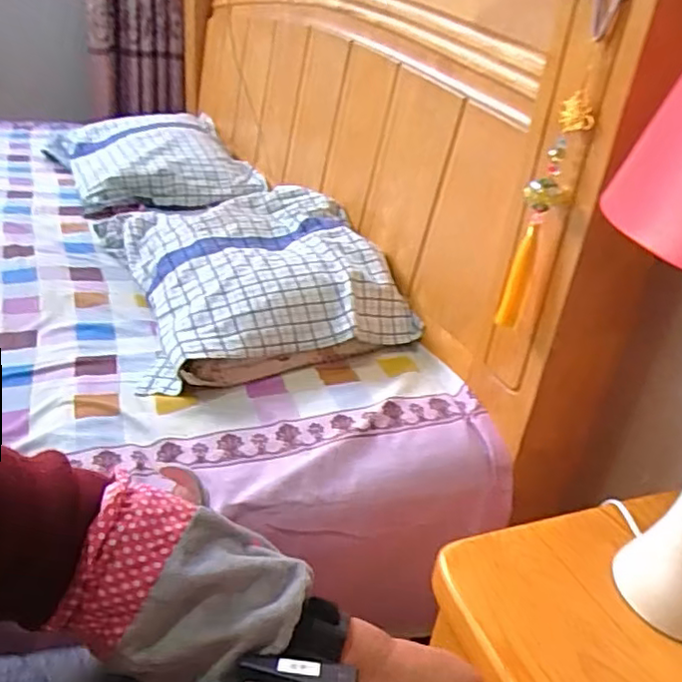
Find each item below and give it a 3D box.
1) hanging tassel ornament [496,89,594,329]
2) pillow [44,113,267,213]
[{"bbox_3d":[0.212,-0.129,0.676,0.042,0.247,0.026,15,29,13],"label":"hanging tassel ornament"},{"bbox_3d":[-0.465,-0.456,1.564,0.386,0.118,0.579,-9,33,-28],"label":"pillow"}]

